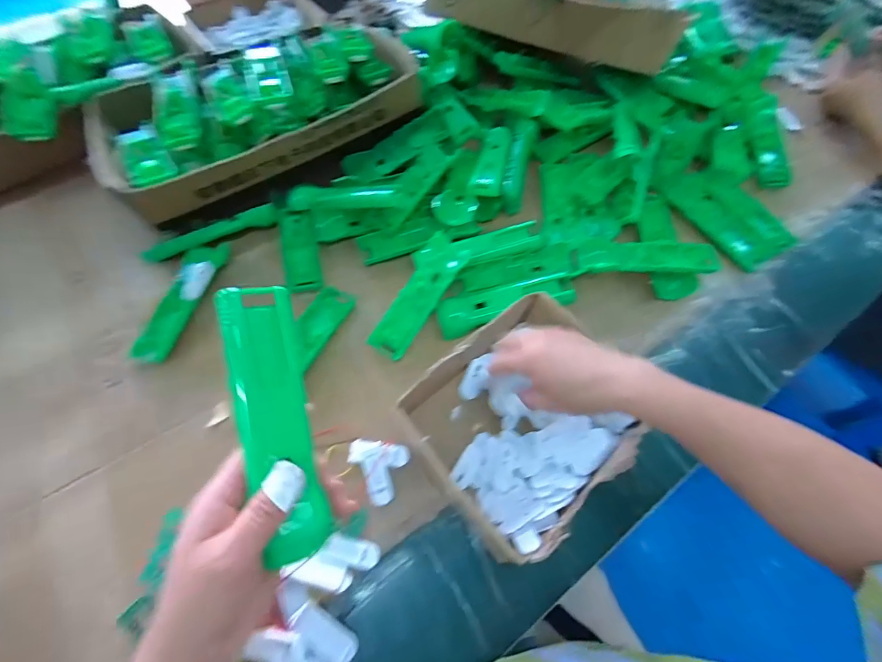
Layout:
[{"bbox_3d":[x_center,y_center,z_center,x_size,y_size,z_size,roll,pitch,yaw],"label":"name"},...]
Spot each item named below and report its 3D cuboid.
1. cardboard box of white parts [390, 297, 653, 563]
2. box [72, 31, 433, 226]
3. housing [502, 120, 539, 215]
[{"bbox_3d":[0.082,0.085,0.400,0.197,0.060,0.195,-30,67,-17],"label":"cardboard box of white parts"},{"bbox_3d":[-0.249,-0.311,0.564,0.417,0.093,0.227,-26,66,-16],"label":"box"},{"bbox_3d":[0.113,-0.244,0.586,0.034,0.041,0.156,13,62,4],"label":"housing"}]

